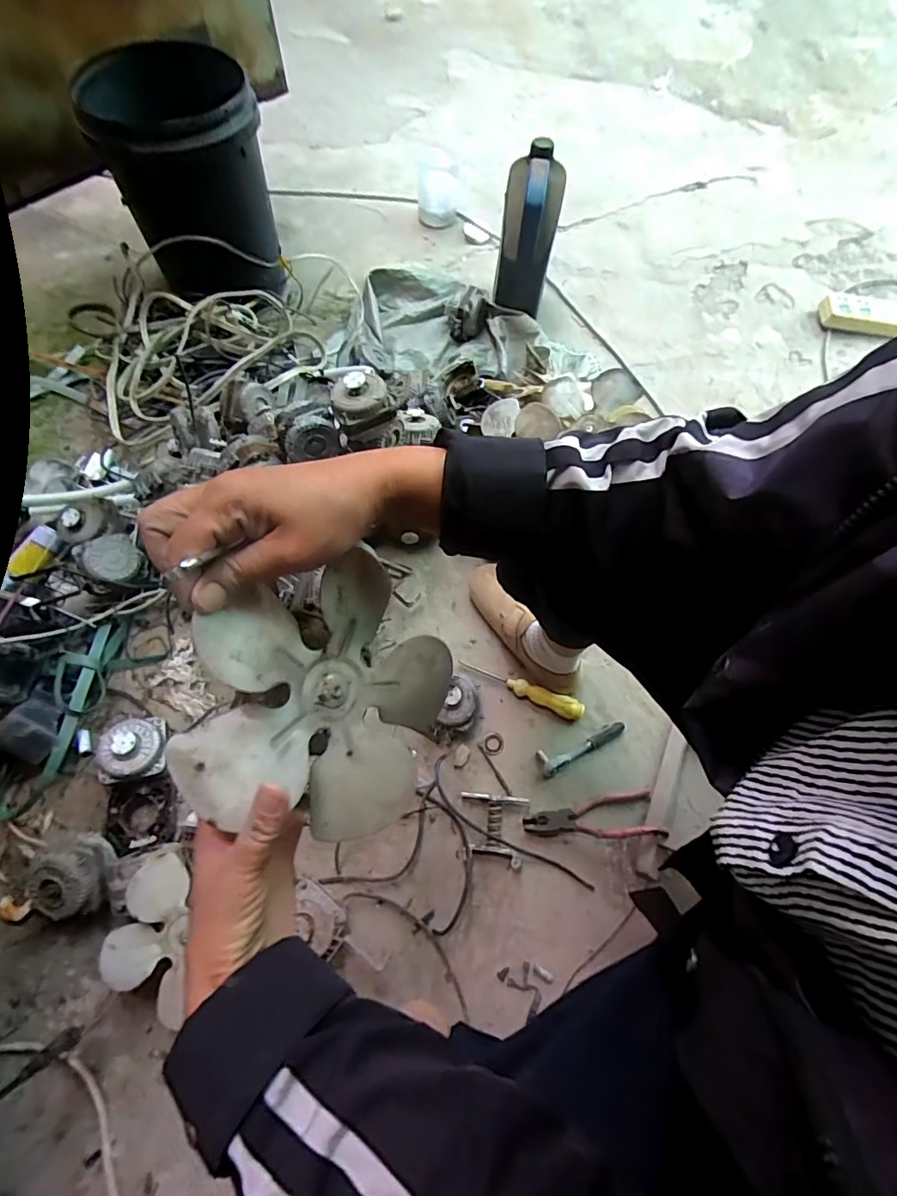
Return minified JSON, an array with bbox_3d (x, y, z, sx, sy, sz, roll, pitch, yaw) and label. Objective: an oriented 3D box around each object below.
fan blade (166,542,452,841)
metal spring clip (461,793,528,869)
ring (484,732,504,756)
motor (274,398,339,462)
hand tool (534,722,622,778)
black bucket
[{"bbox_3d":[-0.075,0.070,0.321,0.175,0.033,0.168,3,85,-36],"label":"fan blade"},{"bbox_3d":[0.062,0.325,0.720,0.094,0.015,0.089,12,67,3],"label":"metal spring clip"},{"bbox_3d":[0.071,0.227,0.785,0.032,0.004,0.033,1,67,-1],"label":"ring"},{"bbox_3d":[-0.208,-0.242,0.746,0.080,0.077,0.059,-24,70,-11],"label":"motor"},{"bbox_3d":[0.204,0.224,0.776,0.148,0.031,0.037,-25,70,-12],"label":"hand tool"},{"bbox_3d":[-0.519,-0.853,1.047,0.279,0.325,0.274,1,67,-1],"label":"black bucket"}]

